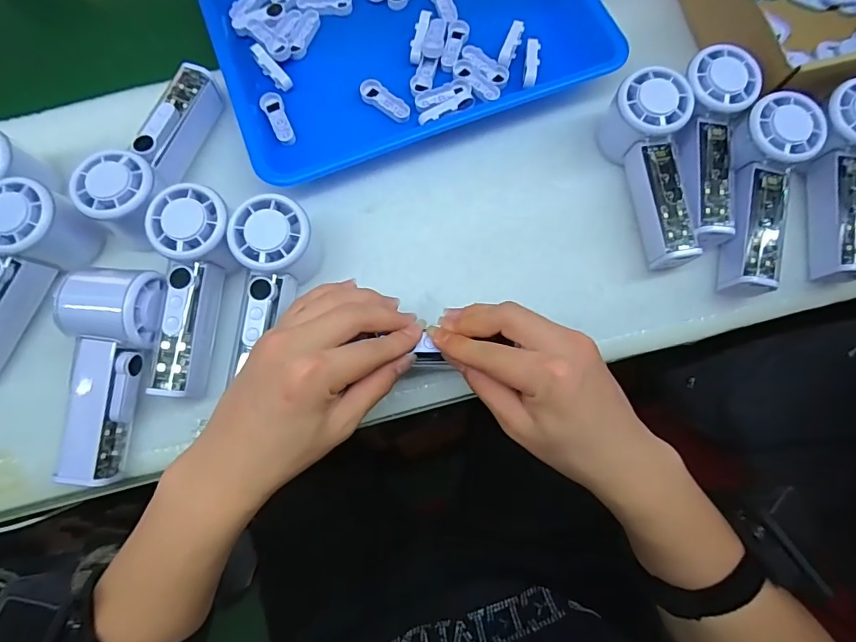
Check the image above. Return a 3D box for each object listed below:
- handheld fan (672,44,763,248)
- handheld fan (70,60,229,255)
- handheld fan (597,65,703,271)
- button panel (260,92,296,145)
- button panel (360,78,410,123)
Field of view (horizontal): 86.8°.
[{"bbox_3d":[0.227,-0.141,0.370,0.052,0.048,0.152,11,78,1],"label":"handheld fan"},{"bbox_3d":[-0.215,-0.134,0.372,0.059,0.061,0.157,17,64,3],"label":"handheld fan"},{"bbox_3d":[0.180,-0.120,0.366,0.052,0.053,0.148,-2,78,-1],"label":"handheld fan"},{"bbox_3d":[-0.133,-0.179,0.401,0.017,0.007,0.051,-24,79,-6],"label":"button panel"},{"bbox_3d":[-0.038,-0.195,0.403,0.053,0.005,0.020,40,80,7],"label":"button panel"}]

